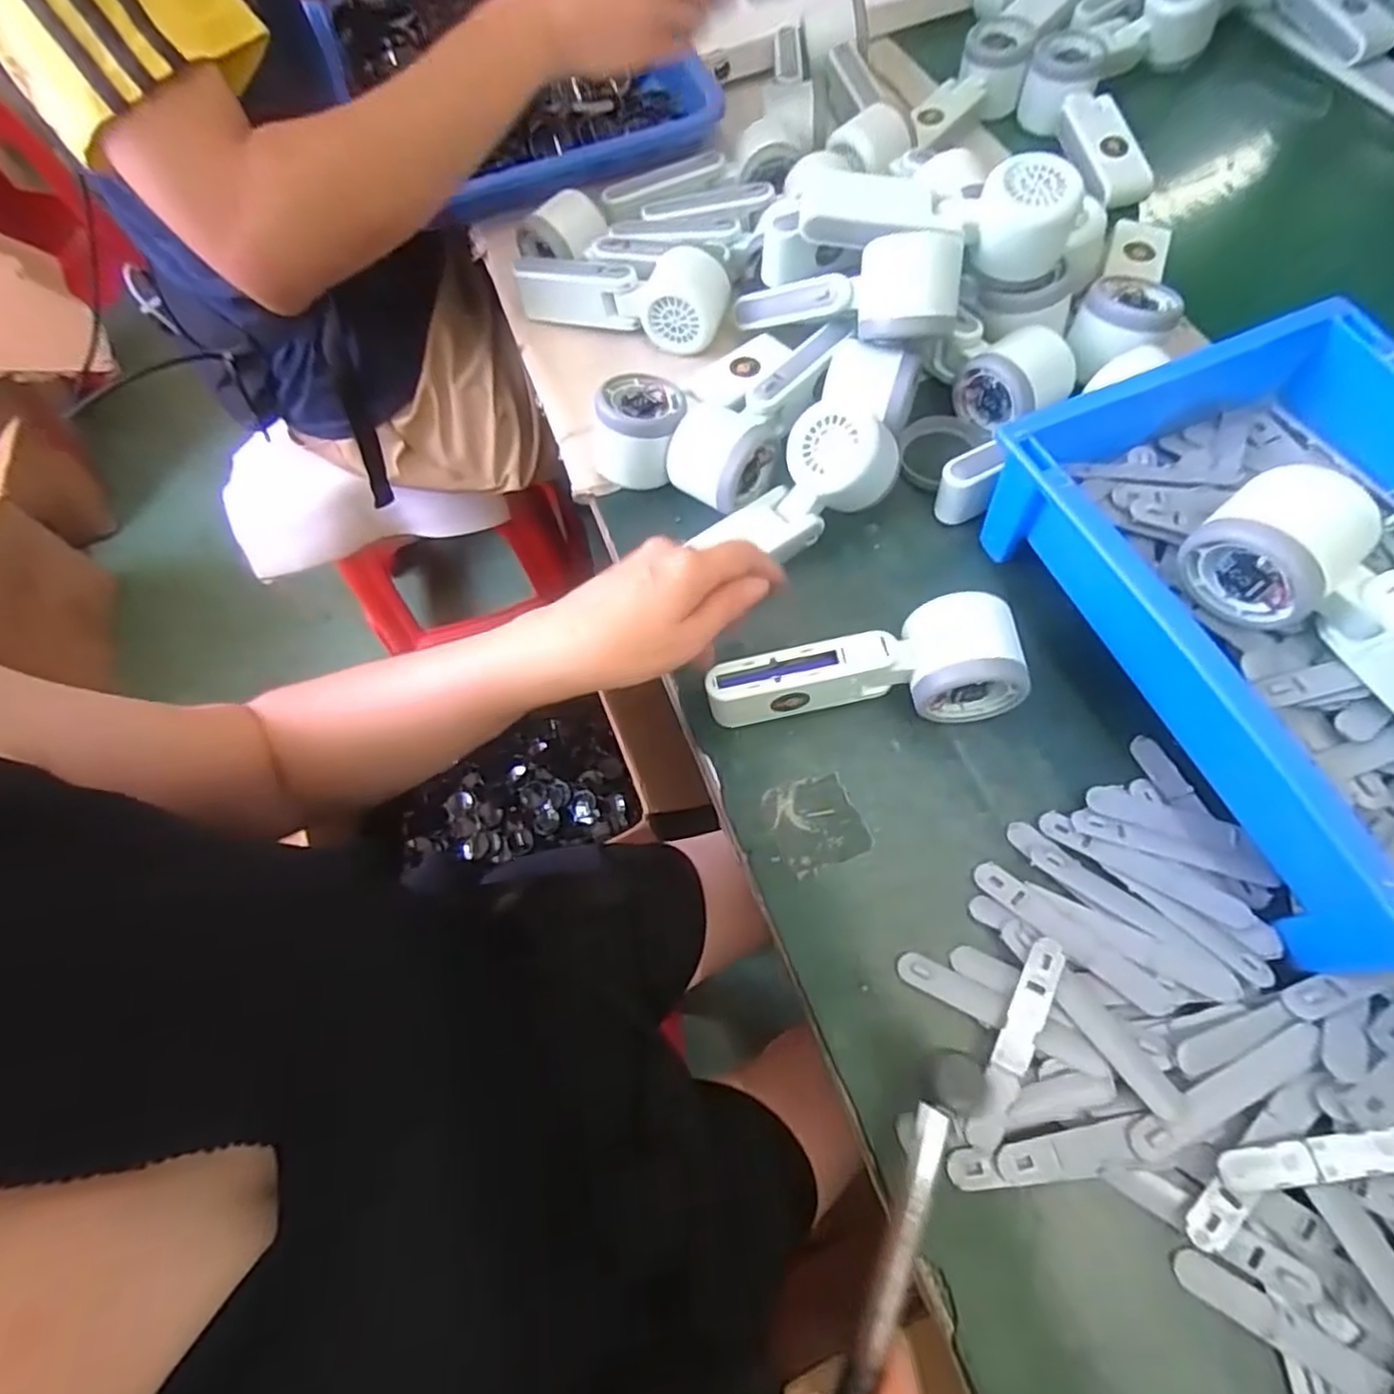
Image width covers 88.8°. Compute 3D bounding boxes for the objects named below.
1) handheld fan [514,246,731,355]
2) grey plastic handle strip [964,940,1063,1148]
[{"bbox_3d":[-0.057,-0.309,0.536,0.162,0.071,0.048,21,68,13],"label":"handheld fan"},{"bbox_3d":[0.144,0.156,0.322,0.015,0.004,0.094,23,79,22],"label":"grey plastic handle strip"}]

